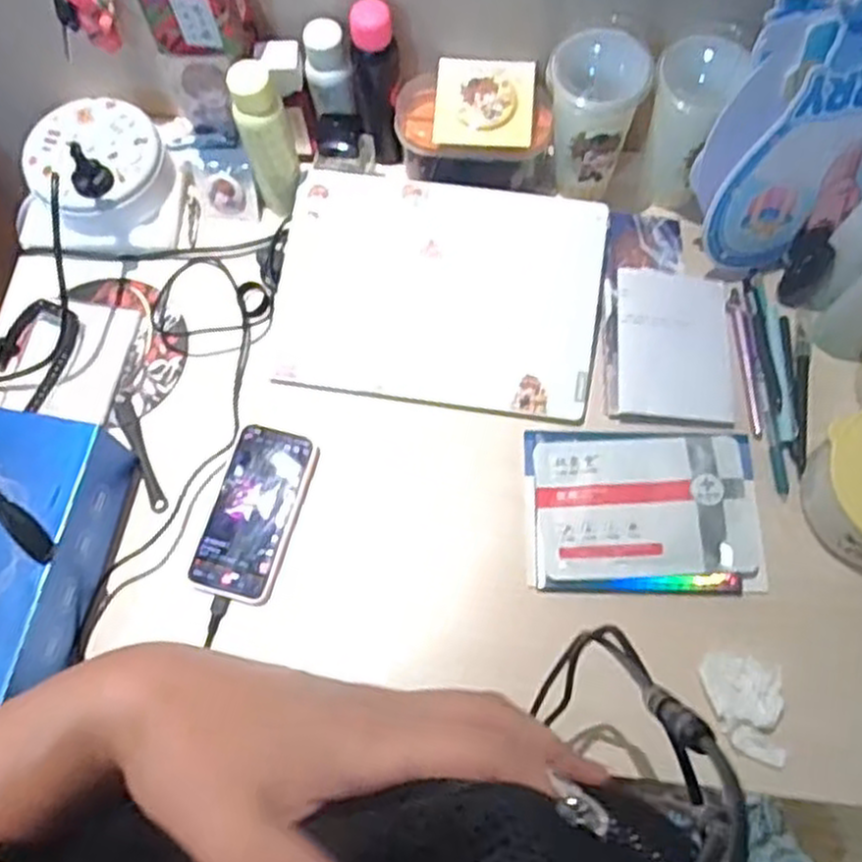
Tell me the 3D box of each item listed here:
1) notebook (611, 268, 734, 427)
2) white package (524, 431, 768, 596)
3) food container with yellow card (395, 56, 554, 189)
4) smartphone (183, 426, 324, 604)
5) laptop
[{"bbox_3d":[0.225,-0.079,0.713,0.106,0.015,0.152,6,69,4],"label":"notebook"},{"bbox_3d":[0.180,0.065,0.654,0.192,0.013,0.138,-1,69,1],"label":"white package"},{"bbox_3d":[0.041,-0.293,0.743,0.145,0.088,0.076,5,69,3],"label":"food container with yellow card"},{"bbox_3d":[-0.152,0.070,0.668,0.073,0.012,0.149,15,70,7],"label":"smartphone"},{"bbox_3d":[0.007,-0.130,0.721,0.292,0.011,0.206,8,83,6],"label":"laptop"}]

